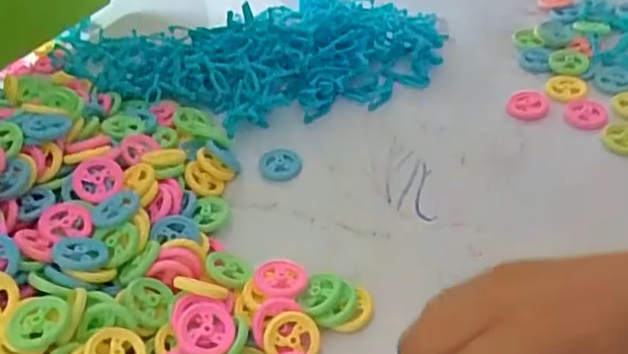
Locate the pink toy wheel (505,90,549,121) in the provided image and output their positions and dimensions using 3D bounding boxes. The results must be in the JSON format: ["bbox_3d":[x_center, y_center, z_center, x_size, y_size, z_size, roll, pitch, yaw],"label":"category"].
[{"bbox_3d":[0.160,-0.053,0.485,0.030,0.007,0.028,1,60,8],"label":"pink toy wheel"}]

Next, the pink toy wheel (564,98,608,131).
[{"bbox_3d":[0.198,-0.046,0.469,0.029,0.007,0.029,-4,41,3],"label":"pink toy wheel"}]

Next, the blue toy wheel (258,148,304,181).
[{"bbox_3d":[-0.024,-0.010,0.458,0.030,0.004,0.029,-4,41,3],"label":"blue toy wheel"}]

